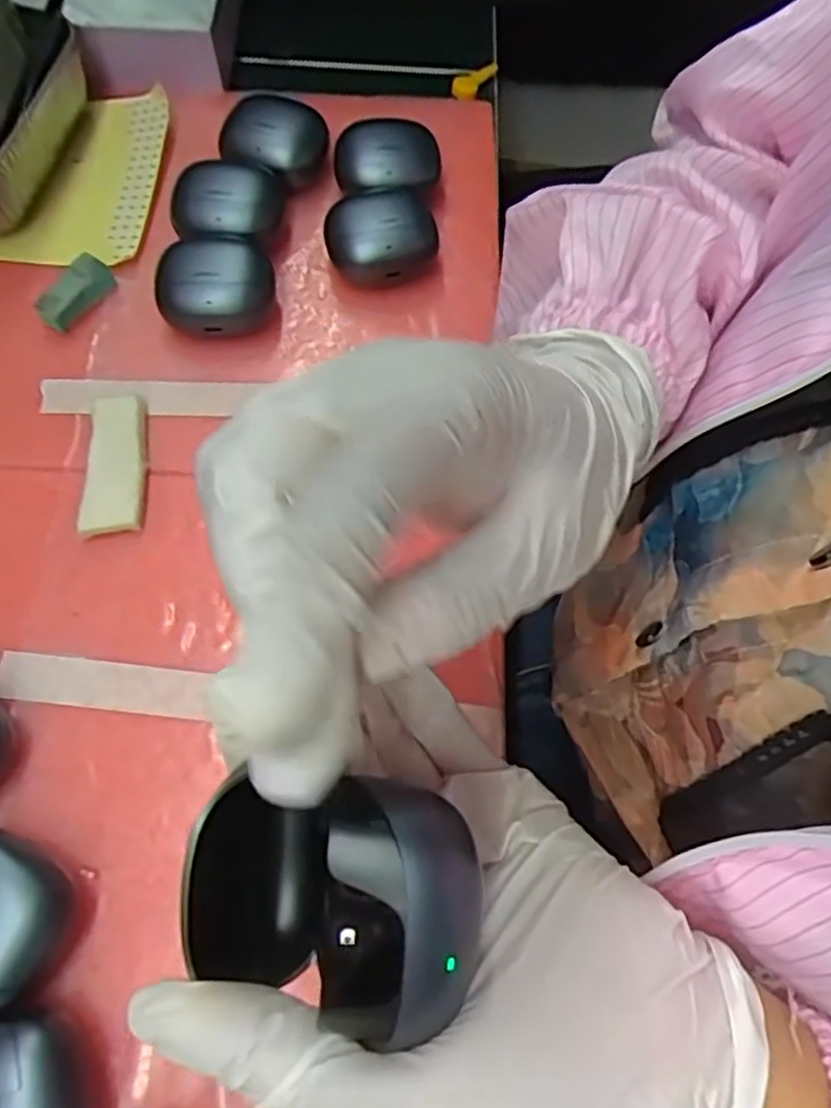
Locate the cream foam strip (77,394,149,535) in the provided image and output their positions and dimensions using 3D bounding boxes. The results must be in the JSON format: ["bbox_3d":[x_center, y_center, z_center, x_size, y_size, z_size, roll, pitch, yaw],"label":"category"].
[{"bbox_3d":[-0.135,-0.041,0.323,0.026,0.011,0.068,-2,68,-4],"label":"cream foam strip"}]

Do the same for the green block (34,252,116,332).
[{"bbox_3d":[-0.167,-0.129,0.350,0.015,0.017,0.040,29,70,9],"label":"green block"}]

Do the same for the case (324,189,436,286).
[{"bbox_3d":[-0.018,-0.162,0.365,0.054,0.032,0.044,-1,68,-3],"label":"case"}]

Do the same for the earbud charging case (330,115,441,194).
[{"bbox_3d":[-0.015,-0.208,0.383,0.055,0.031,0.041,-5,69,-5],"label":"earbud charging case"}]

